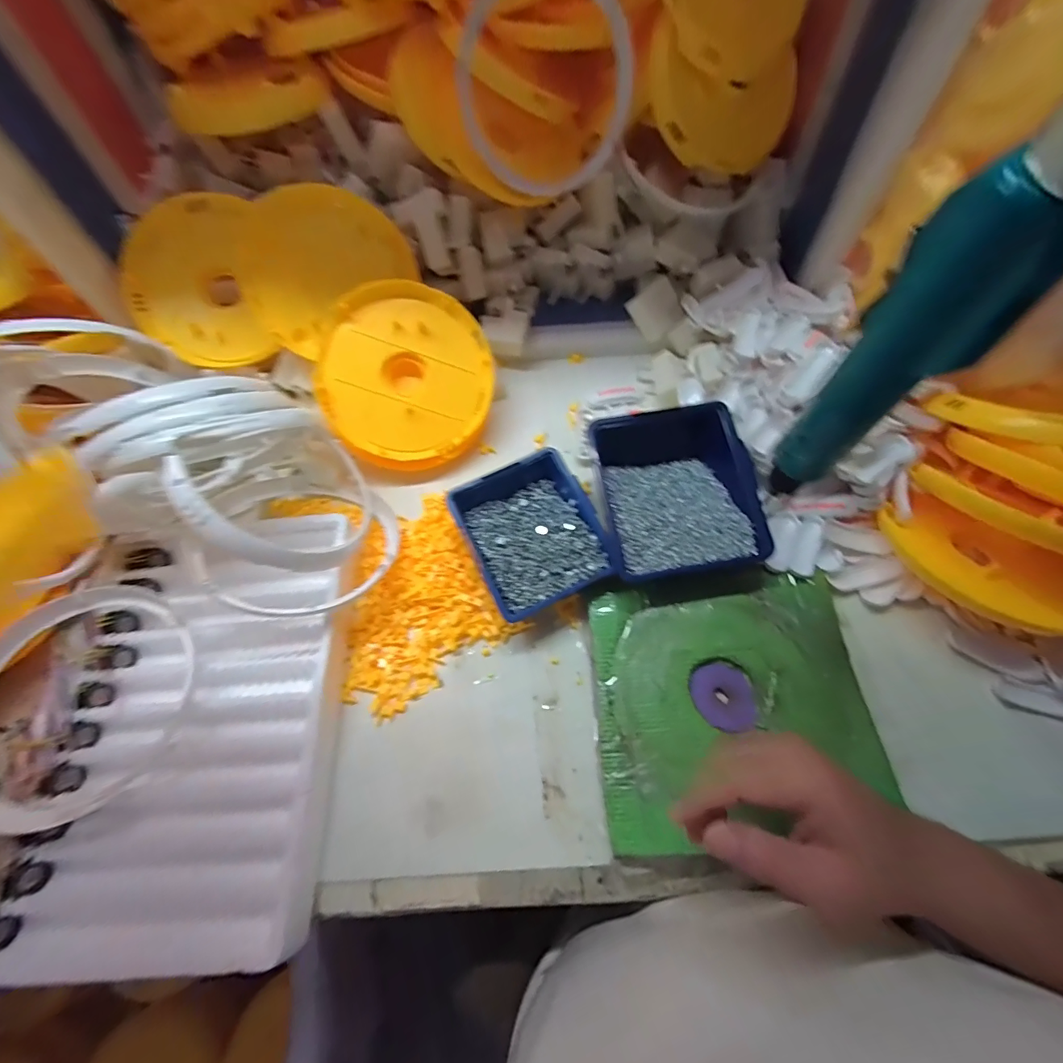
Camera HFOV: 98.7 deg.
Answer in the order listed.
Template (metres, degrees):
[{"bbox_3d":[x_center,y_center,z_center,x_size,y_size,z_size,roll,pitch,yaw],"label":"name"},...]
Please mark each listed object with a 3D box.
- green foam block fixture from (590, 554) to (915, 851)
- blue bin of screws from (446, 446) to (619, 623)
[{"bbox_3d":[0.168,0.134,0.392,0.224,0.015,0.213,-6,64,0],"label":"green foam block fixture"},{"bbox_3d":[0.002,0.002,0.441,0.119,0.048,0.137,-25,65,-9],"label":"blue bin of screws"}]

